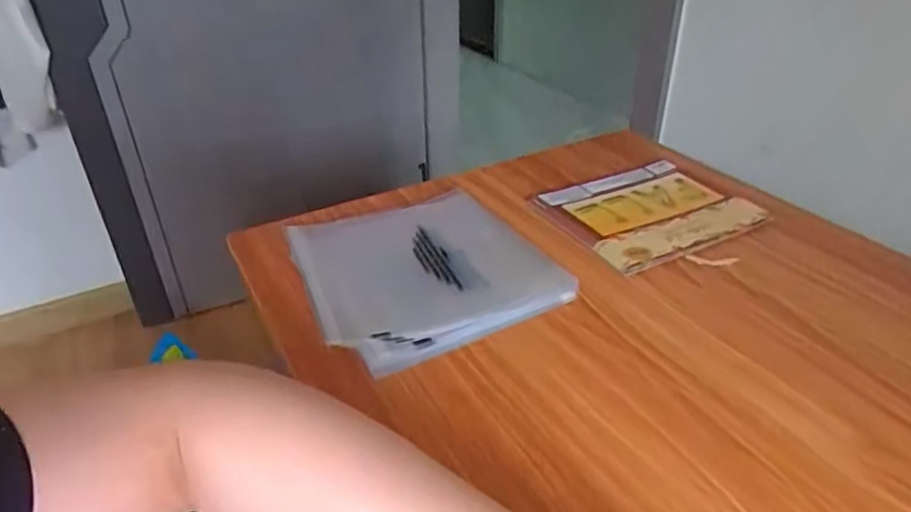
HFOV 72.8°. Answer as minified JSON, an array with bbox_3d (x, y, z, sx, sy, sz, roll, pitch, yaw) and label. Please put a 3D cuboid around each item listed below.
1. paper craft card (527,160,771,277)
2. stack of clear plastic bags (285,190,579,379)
[{"bbox_3d":[0.203,-0.049,0.656,0.191,0.006,0.162,-17,37,-20],"label":"paper craft card"},{"bbox_3d":[-0.033,0.004,0.572,0.204,0.021,0.216,-16,36,-21],"label":"stack of clear plastic bags"}]

